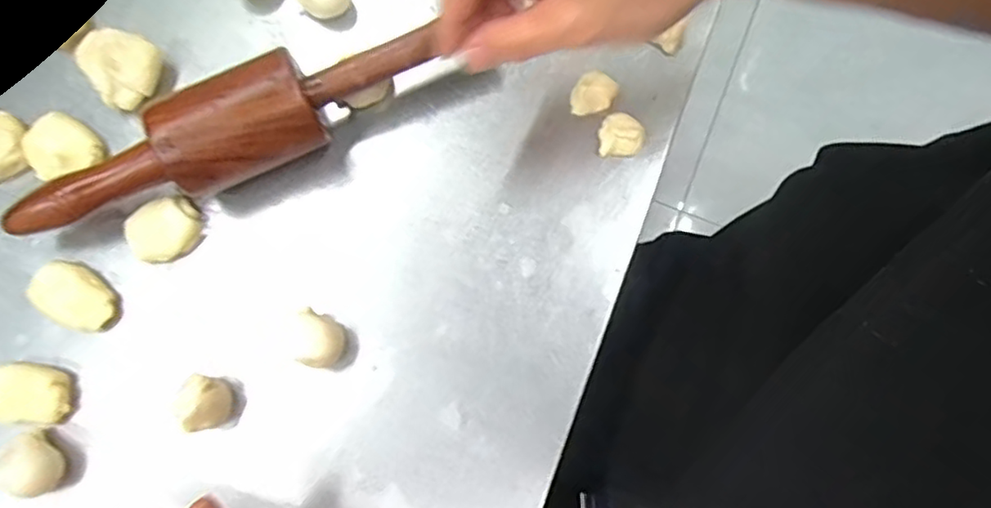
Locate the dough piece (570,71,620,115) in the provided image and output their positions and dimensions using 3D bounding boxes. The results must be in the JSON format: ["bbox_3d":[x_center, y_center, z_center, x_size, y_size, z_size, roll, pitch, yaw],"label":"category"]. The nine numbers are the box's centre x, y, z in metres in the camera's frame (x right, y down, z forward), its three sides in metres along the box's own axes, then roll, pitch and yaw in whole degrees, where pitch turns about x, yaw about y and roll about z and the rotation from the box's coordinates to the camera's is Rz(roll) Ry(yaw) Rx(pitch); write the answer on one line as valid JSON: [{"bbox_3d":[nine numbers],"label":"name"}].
[{"bbox_3d":[0.064,-0.103,0.402,0.030,0.014,0.021,-7,78,0],"label":"dough piece"}]

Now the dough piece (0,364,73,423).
[{"bbox_3d":[-0.279,0.084,0.380,0.046,0.020,0.033,0,79,1],"label":"dough piece"}]

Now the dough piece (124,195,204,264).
[{"bbox_3d":[-0.206,-0.014,0.403,0.043,0.033,0.033,-40,80,-7],"label":"dough piece"}]

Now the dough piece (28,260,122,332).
[{"bbox_3d":[-0.256,0.027,0.390,0.047,0.023,0.032,30,81,7],"label":"dough piece"}]

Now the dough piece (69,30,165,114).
[{"bbox_3d":[-0.244,-0.126,0.406,0.045,0.029,0.050,-41,81,-7],"label":"dough piece"}]

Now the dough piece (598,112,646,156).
[{"bbox_3d":[0.079,-0.076,0.397,0.026,0.011,0.027,4,79,2],"label":"dough piece"}]

